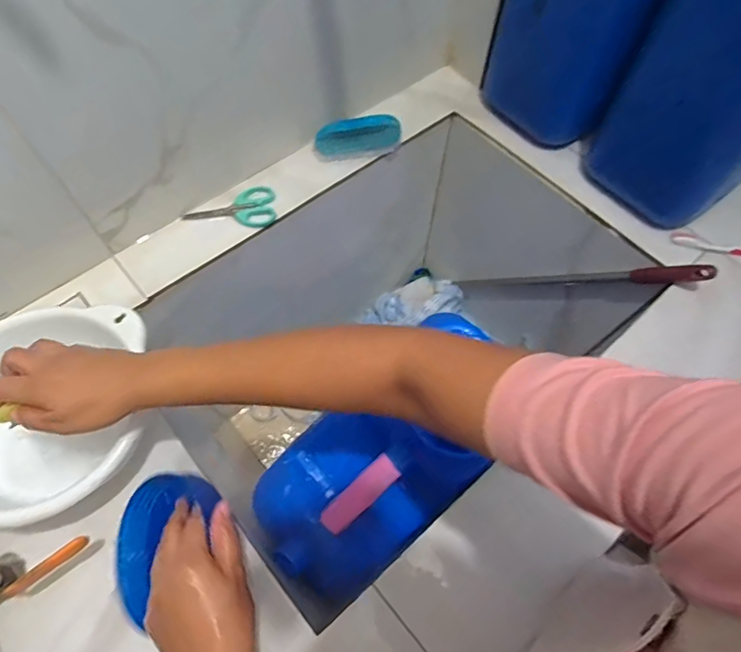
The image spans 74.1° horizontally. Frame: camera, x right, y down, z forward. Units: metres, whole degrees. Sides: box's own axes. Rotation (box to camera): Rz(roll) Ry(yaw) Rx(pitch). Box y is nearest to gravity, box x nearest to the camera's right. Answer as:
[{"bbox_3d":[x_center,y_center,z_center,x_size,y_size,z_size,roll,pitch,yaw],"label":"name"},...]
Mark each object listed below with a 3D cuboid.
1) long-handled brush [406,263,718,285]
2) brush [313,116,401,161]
[{"bbox_3d":[0.264,-0.084,0.854,0.032,0.597,0.037,-44,115,-21],"label":"long-handled brush"},{"bbox_3d":[-0.017,-0.269,0.702,0.122,0.036,0.042,-5,63,-4],"label":"brush"}]

